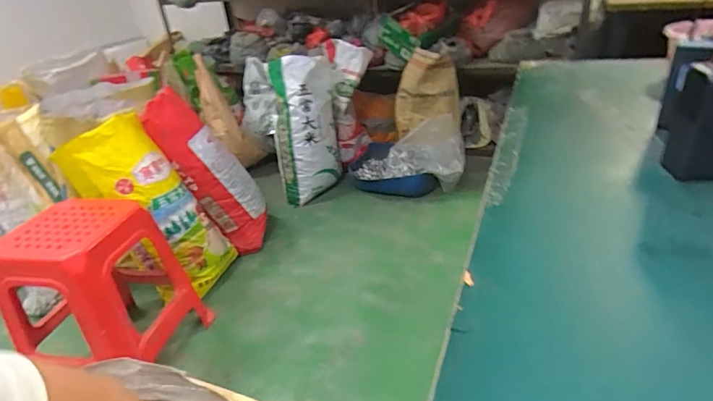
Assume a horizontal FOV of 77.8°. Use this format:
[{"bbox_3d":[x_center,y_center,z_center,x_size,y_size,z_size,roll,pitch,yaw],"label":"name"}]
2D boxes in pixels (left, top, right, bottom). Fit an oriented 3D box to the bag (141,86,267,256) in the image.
[{"bbox_3d":[-0.558,-0.106,1.718,0.138,0.679,0.237,-21,19,32],"label":"bag"}]

